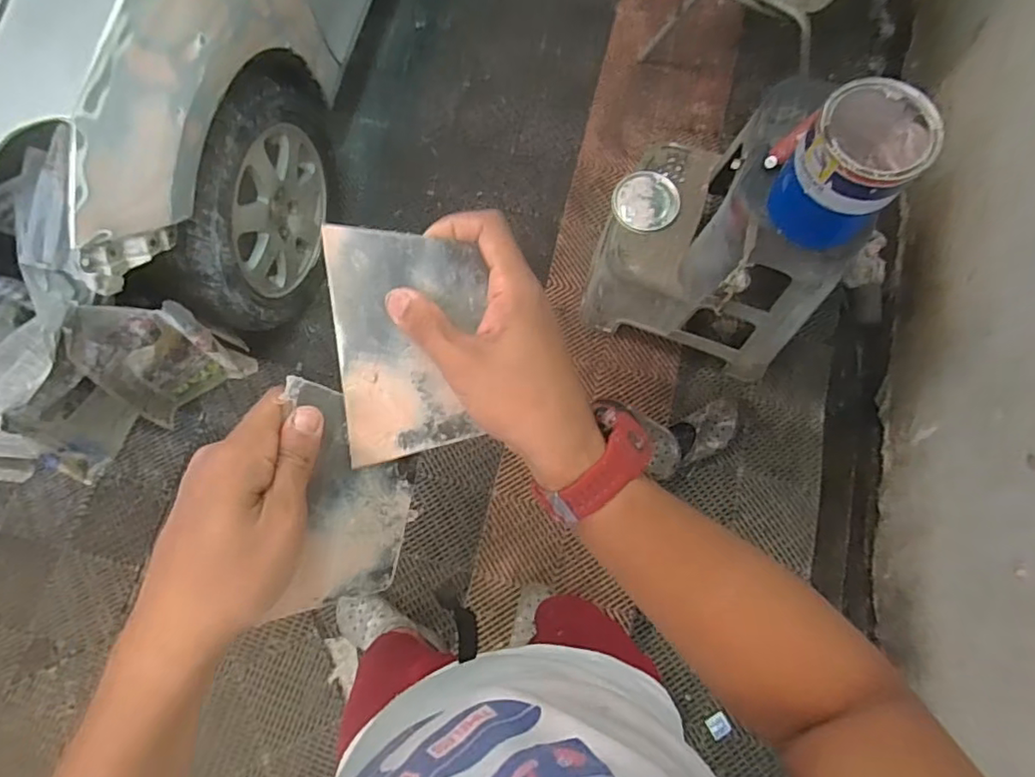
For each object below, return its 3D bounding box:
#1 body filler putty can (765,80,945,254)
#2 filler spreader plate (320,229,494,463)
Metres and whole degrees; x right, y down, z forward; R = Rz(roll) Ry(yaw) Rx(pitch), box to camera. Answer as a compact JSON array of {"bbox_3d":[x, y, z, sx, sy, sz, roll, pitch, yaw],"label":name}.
[{"bbox_3d":[0.508,-0.338,0.899,0.156,0.213,0.155,0,74,2],"label":"body filler putty can"},{"bbox_3d":[-0.064,-0.025,0.352,0.088,0.004,0.139,-3,102,-2],"label":"filler spreader plate"}]

